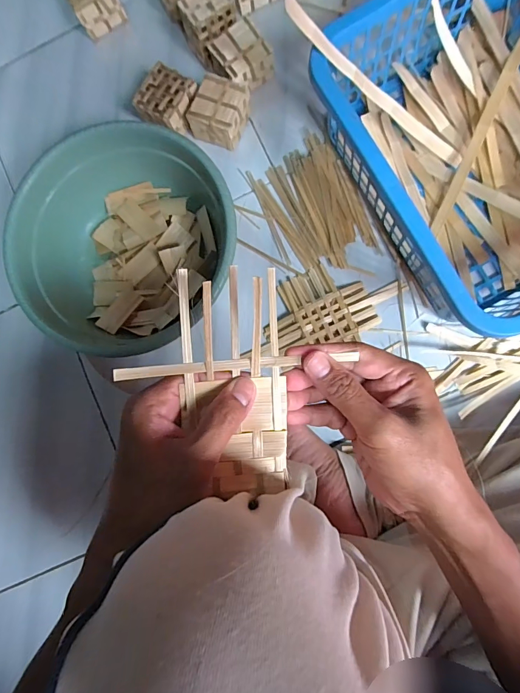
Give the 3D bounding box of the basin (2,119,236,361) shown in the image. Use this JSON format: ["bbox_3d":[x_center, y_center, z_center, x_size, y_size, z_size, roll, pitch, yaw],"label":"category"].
[{"bbox_3d":[-0.182,-0.142,0.534,0.288,0.130,0.272,0,86,5],"label":"basin"}]

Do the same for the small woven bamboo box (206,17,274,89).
[{"bbox_3d":[-0.026,-0.424,0.558,0.069,0.049,0.075,-38,83,2],"label":"small woven bamboo box"}]

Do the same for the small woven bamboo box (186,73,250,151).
[{"bbox_3d":[-0.059,-0.344,0.553,0.074,0.048,0.073,26,88,7],"label":"small woven bamboo box"}]

